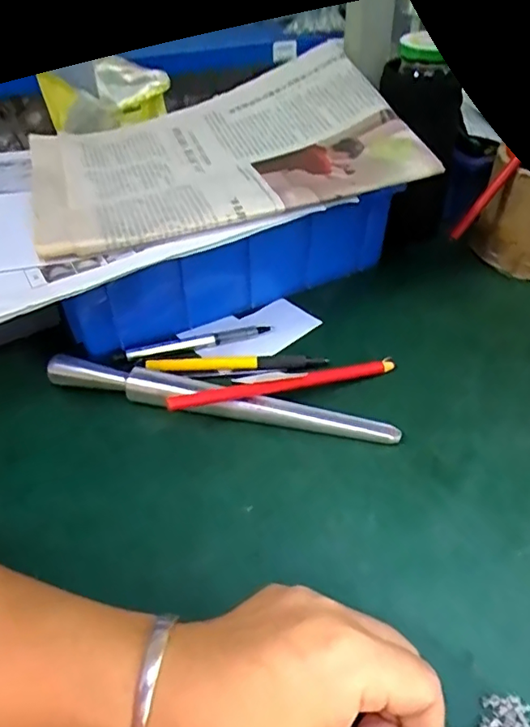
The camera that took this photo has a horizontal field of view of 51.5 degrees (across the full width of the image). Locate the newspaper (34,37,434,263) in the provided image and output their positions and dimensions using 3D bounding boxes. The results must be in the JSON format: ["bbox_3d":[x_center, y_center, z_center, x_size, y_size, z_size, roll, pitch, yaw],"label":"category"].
[{"bbox_3d":[-0.039,-0.165,0.418,0.273,0.036,0.186,-18,51,-8],"label":"newspaper"}]

